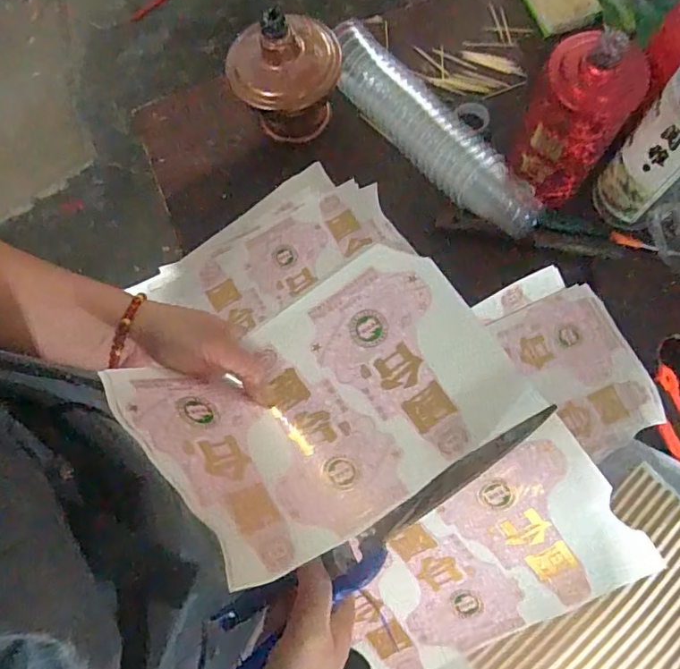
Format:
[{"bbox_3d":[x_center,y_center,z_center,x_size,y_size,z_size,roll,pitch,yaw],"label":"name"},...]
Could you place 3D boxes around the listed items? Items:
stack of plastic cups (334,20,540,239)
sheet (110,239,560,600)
[{"bbox_3d":[0.100,-0.224,0.591,0.058,0.055,0.301,-38,77,-11],"label":"stack of plastic cups"},{"bbox_3d":[0.002,0.043,0.357,0.228,0.078,0.162,-32,76,-10],"label":"sheet"}]

